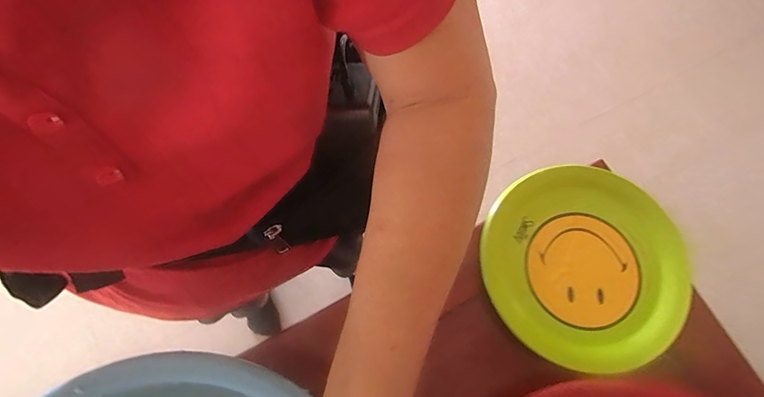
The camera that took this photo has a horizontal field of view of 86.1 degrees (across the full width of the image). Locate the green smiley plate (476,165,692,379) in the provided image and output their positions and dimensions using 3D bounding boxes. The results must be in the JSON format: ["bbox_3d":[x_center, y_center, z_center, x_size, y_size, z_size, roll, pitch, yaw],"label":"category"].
[{"bbox_3d":[0.197,0.061,0.398,0.184,0.030,0.188,0,74,-1],"label":"green smiley plate"}]

